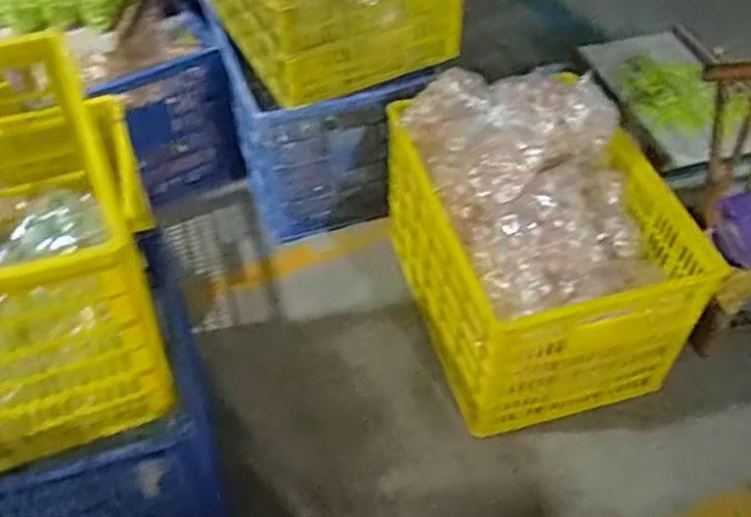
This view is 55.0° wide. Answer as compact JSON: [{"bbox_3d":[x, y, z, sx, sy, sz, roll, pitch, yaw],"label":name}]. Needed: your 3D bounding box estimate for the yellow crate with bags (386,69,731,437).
[{"bbox_3d":[0.337,-0.067,1.534,0.466,0.489,0.627,-12,49,-11],"label":"yellow crate with bags"}]

